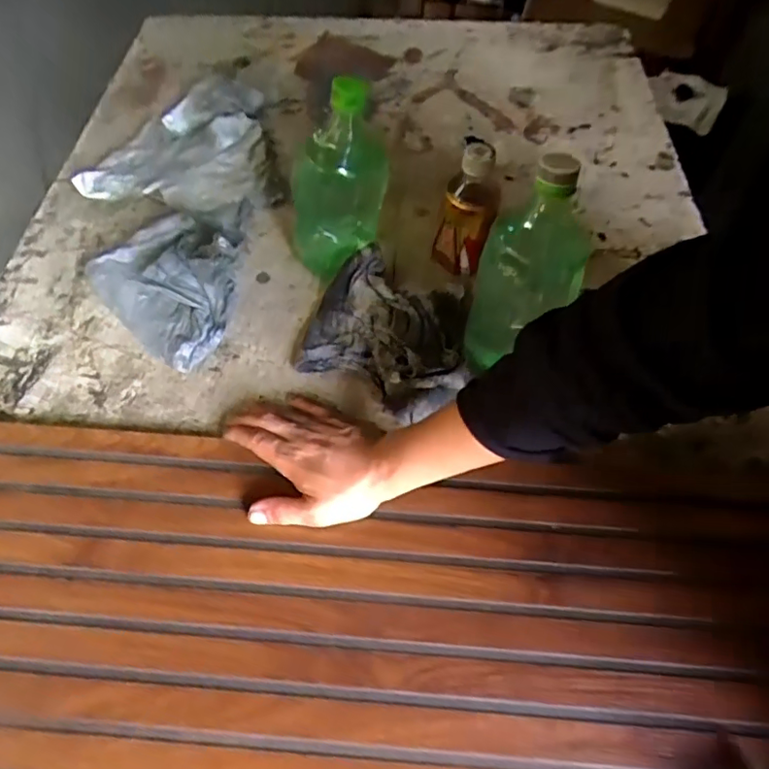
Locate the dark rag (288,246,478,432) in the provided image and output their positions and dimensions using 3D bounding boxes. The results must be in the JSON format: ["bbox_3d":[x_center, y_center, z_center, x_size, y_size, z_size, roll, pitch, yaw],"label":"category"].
[{"bbox_3d":[0.008,-0.051,0.539,0.157,0.035,0.163,17,57,11],"label":"dark rag"}]

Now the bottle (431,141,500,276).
[{"bbox_3d":[0.082,-0.172,0.557,0.054,0.133,0.046,12,57,8],"label":"bottle"}]

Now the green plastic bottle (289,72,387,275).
[{"bbox_3d":[-0.044,-0.191,0.537,0.095,0.184,0.075,-1,56,0],"label":"green plastic bottle"}]

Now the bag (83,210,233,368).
[{"bbox_3d":[-0.213,-0.108,0.568,0.131,0.052,0.178,-39,64,-23],"label":"bag"}]

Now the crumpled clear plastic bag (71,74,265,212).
[{"bbox_3d":[-0.243,-0.336,0.726,0.203,0.034,0.278,7,56,5],"label":"crumpled clear plastic bag"}]

